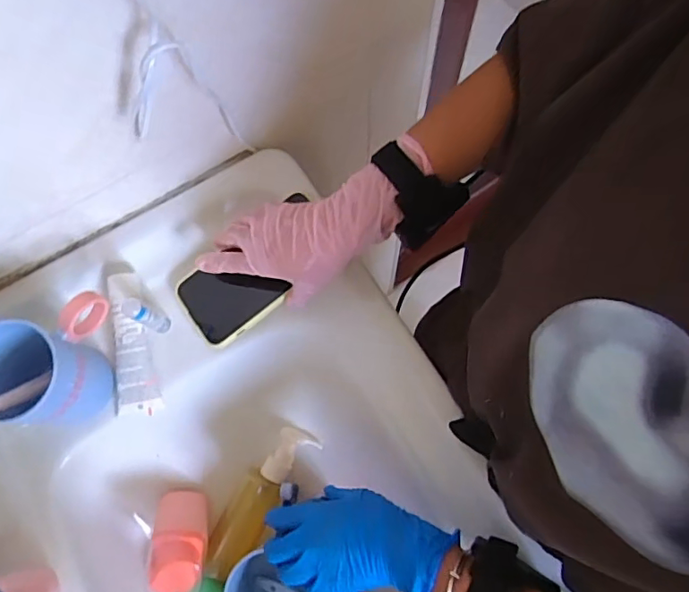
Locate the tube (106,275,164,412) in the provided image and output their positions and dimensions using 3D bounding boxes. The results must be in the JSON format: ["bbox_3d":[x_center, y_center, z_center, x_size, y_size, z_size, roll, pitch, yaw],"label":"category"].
[{"bbox_3d":[-0.202,0.044,0.515,0.042,0.022,0.129,-10,86,-2],"label":"tube"}]

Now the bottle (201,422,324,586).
[{"bbox_3d":[-0.090,0.215,0.567,0.051,0.049,0.167,32,88,11],"label":"bottle"}]

